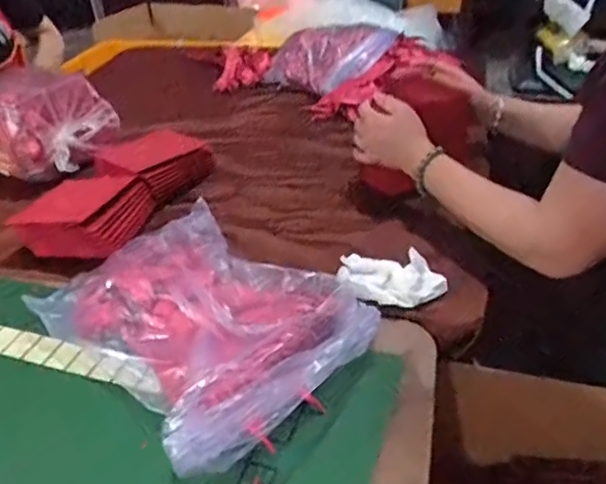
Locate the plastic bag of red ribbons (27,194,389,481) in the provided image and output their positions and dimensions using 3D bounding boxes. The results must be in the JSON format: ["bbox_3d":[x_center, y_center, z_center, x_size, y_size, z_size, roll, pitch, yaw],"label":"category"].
[{"bbox_3d":[-0.114,0.069,0.653,0.271,0.090,0.365,-29,42,-32],"label":"plastic bag of red ribbons"}]

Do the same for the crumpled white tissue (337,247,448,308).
[{"bbox_3d":[0.111,0.045,0.711,0.132,0.034,0.079,-5,35,-2],"label":"crumpled white tissue"}]

